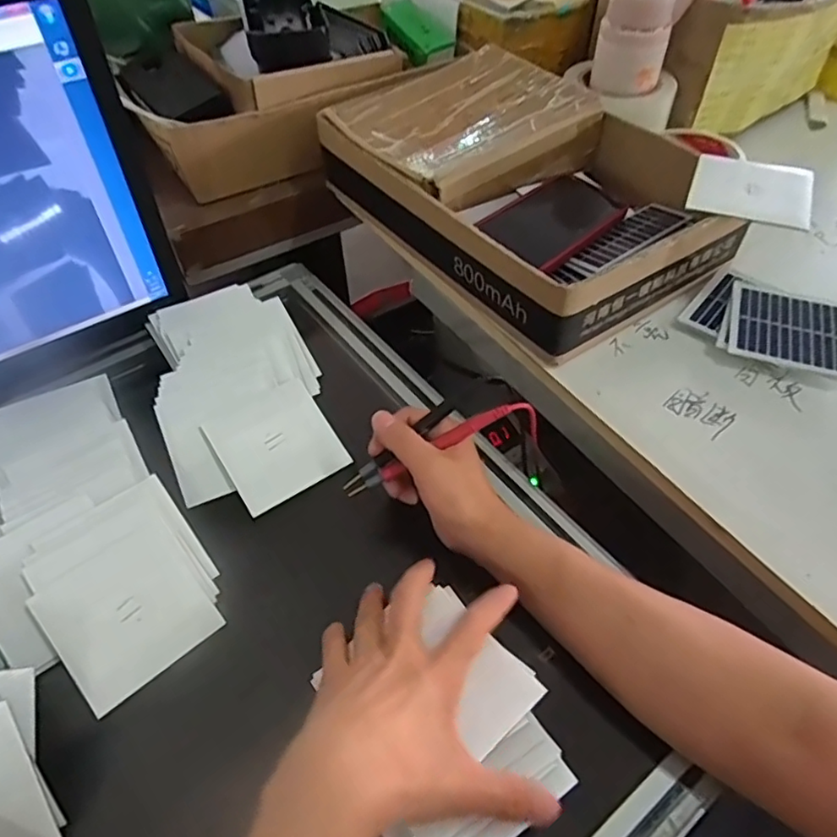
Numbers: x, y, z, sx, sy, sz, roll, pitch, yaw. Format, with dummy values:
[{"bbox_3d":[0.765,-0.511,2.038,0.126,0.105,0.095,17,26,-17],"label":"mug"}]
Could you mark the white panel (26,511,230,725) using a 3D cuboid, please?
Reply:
[{"bbox_3d":[-0.193,0.128,0.398,0.091,0.004,0.091,-35,75,-23],"label":"white panel"}]

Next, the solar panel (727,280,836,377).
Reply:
[{"bbox_3d":[0.297,-0.072,0.480,0.085,0.010,0.090,17,53,16],"label":"solar panel"}]

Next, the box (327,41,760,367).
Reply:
[{"bbox_3d":[0.092,-0.225,0.565,0.233,0.081,0.369,-29,56,-21],"label":"box"}]

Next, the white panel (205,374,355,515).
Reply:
[{"bbox_3d":[-0.114,0.021,0.485,0.089,0.004,0.089,-30,74,-19],"label":"white panel"}]

